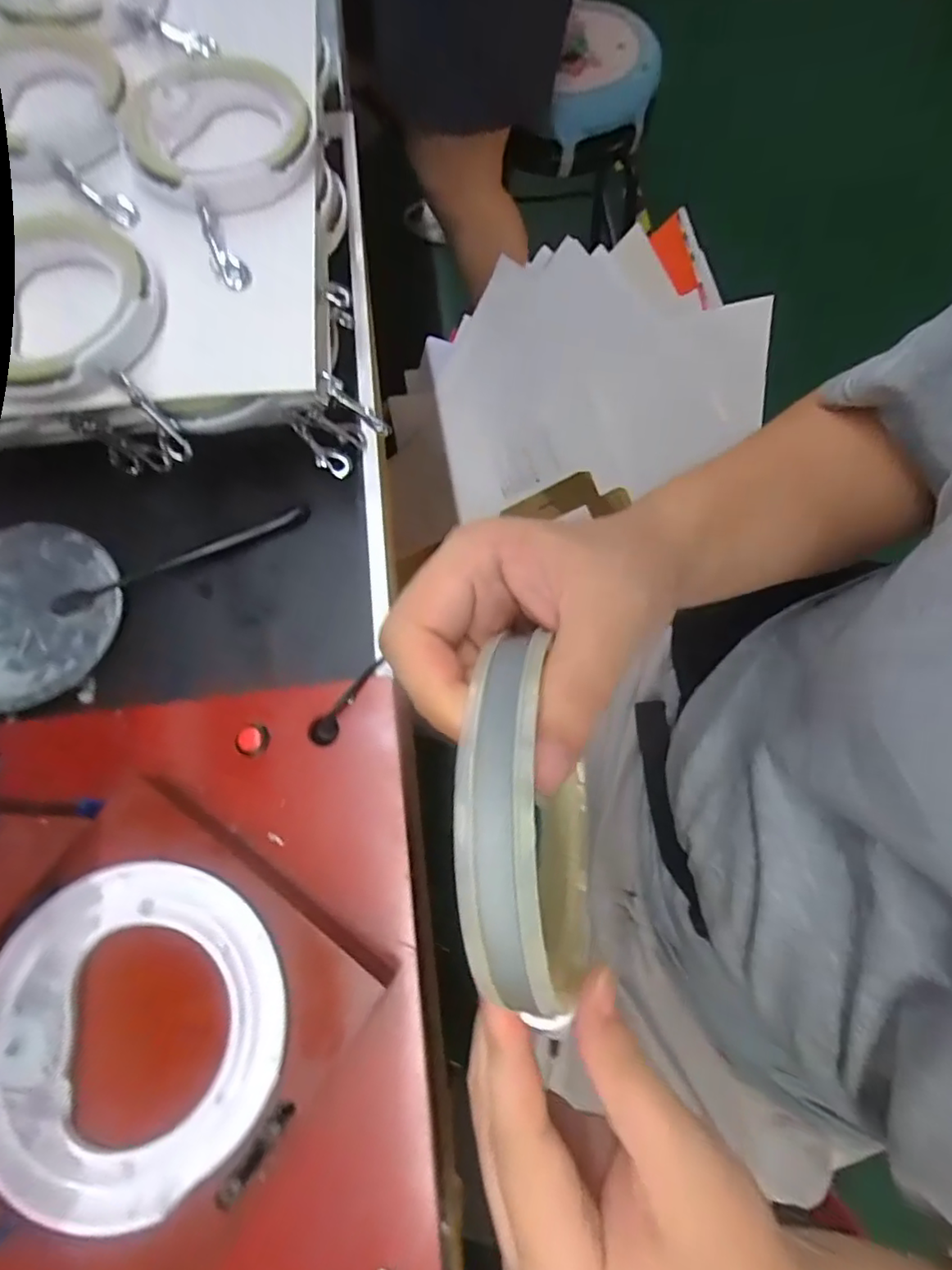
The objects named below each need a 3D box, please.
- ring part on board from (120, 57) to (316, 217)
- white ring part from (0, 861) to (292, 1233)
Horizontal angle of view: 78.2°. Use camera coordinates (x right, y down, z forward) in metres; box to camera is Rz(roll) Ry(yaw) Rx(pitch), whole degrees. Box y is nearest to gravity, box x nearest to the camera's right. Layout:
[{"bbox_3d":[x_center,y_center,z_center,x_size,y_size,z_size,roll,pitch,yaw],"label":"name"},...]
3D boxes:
[{"bbox_3d":[-0.177,-0.349,0.409,0.121,0.026,0.129,-1,72,2],"label":"ring part on board"},{"bbox_3d":[-0.153,0.170,0.254,0.134,0.012,0.130,-38,74,-10],"label":"white ring part"}]

